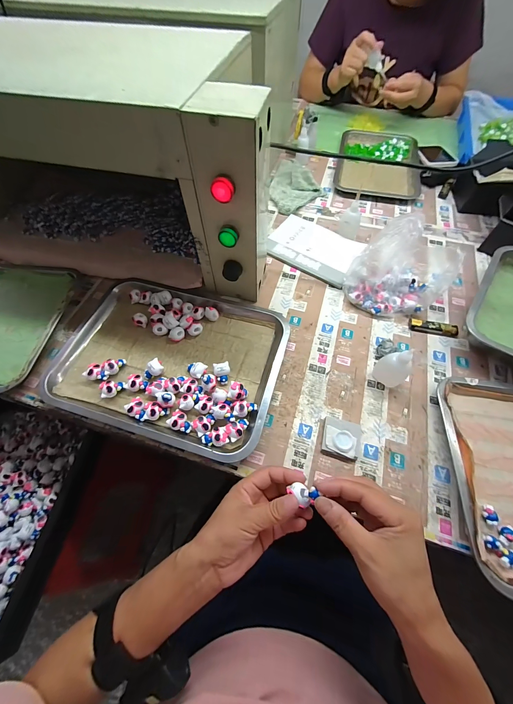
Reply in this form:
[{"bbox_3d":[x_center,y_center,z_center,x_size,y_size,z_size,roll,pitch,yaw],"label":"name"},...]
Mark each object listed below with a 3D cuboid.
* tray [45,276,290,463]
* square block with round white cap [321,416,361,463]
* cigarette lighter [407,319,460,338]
[{"bbox_3d":[-0.138,-0.001,0.435,0.353,0.031,0.266,16,63,7],"label":"tray"},{"bbox_3d":[0.123,0.124,0.379,0.052,0.014,0.053,15,63,6],"label":"square block with round white cap"},{"bbox_3d":[0.317,-0.044,0.473,0.081,0.015,0.021,10,63,4],"label":"cigarette lighter"}]

